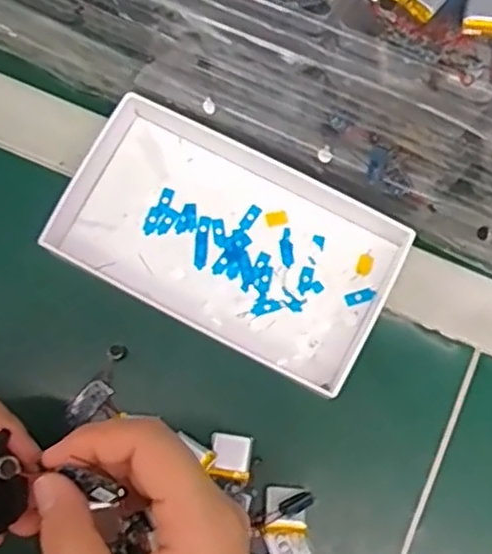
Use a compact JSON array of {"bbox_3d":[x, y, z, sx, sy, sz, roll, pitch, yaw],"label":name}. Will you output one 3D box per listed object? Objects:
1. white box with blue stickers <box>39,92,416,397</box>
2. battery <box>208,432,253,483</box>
[{"bbox_3d":[-0.009,-0.021,0.387,0.176,0.028,0.101,28,78,6],"label":"white box with blue stickers"},{"bbox_3d":[-0.008,0.093,0.369,0.020,0.006,0.022,9,77,1],"label":"battery"}]

